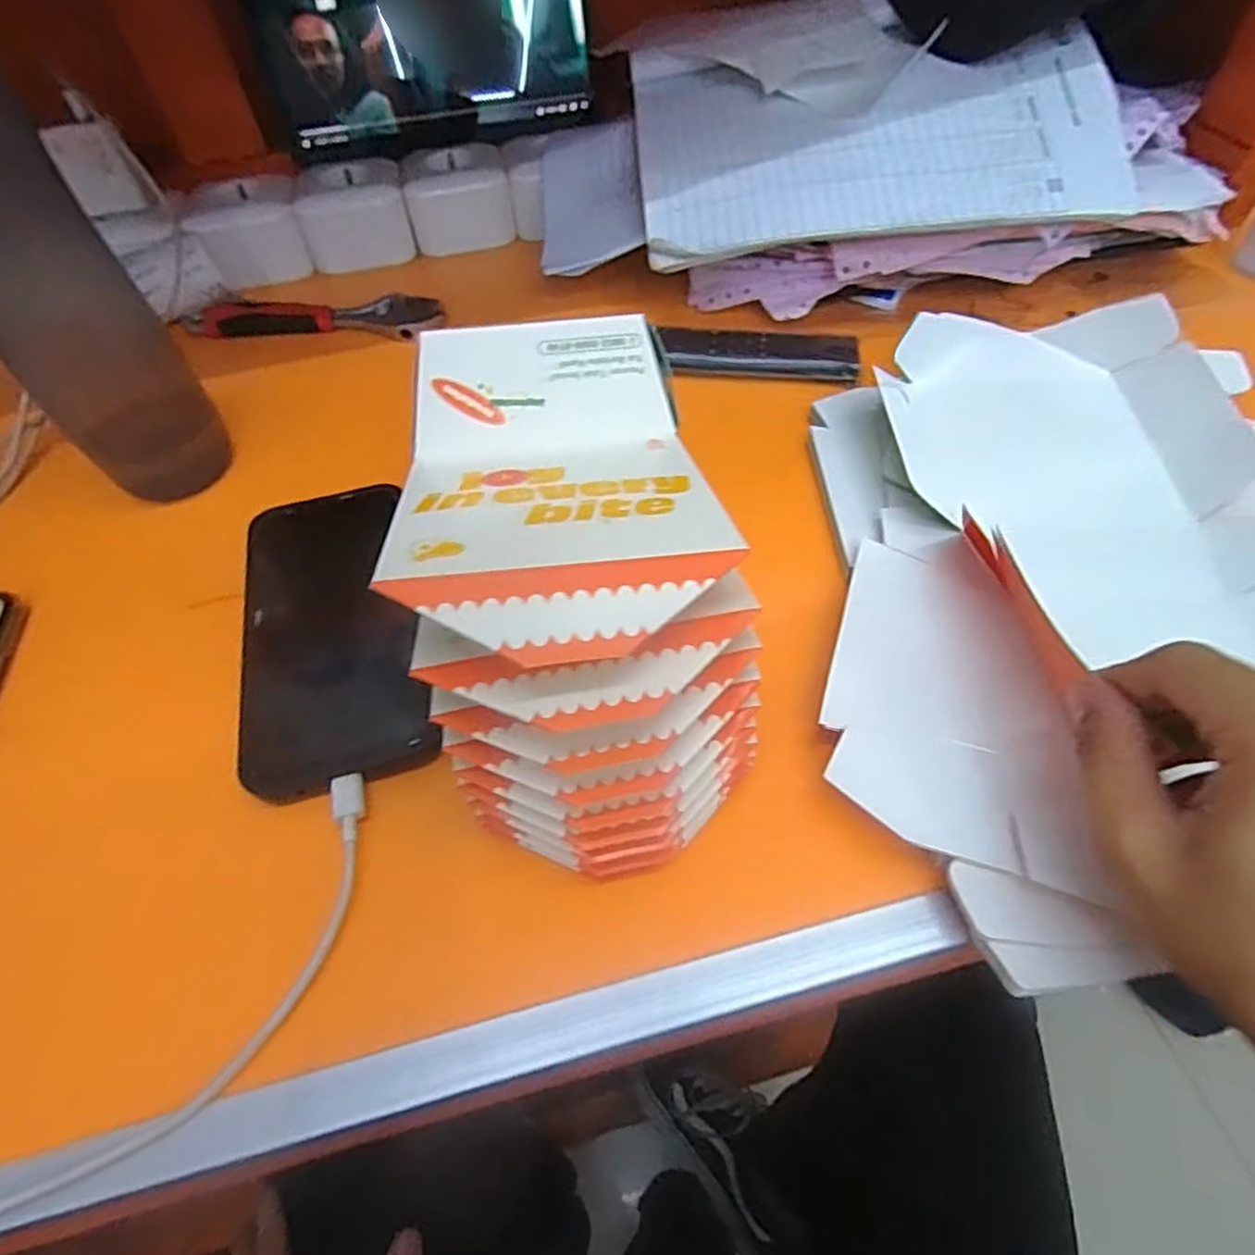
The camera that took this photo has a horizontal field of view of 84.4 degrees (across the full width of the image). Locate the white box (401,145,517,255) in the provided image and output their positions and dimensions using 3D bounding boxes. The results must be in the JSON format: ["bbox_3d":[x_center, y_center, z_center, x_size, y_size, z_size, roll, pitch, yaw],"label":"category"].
[{"bbox_3d":[-0.137,-0.348,0.561,0.081,0.048,0.060,-14,54,-7],"label":"white box"}]

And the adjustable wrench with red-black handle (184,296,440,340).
[{"bbox_3d":[-0.226,-0.225,0.499,0.184,0.016,0.023,0,54,2],"label":"adjustable wrench with red-black handle"}]

